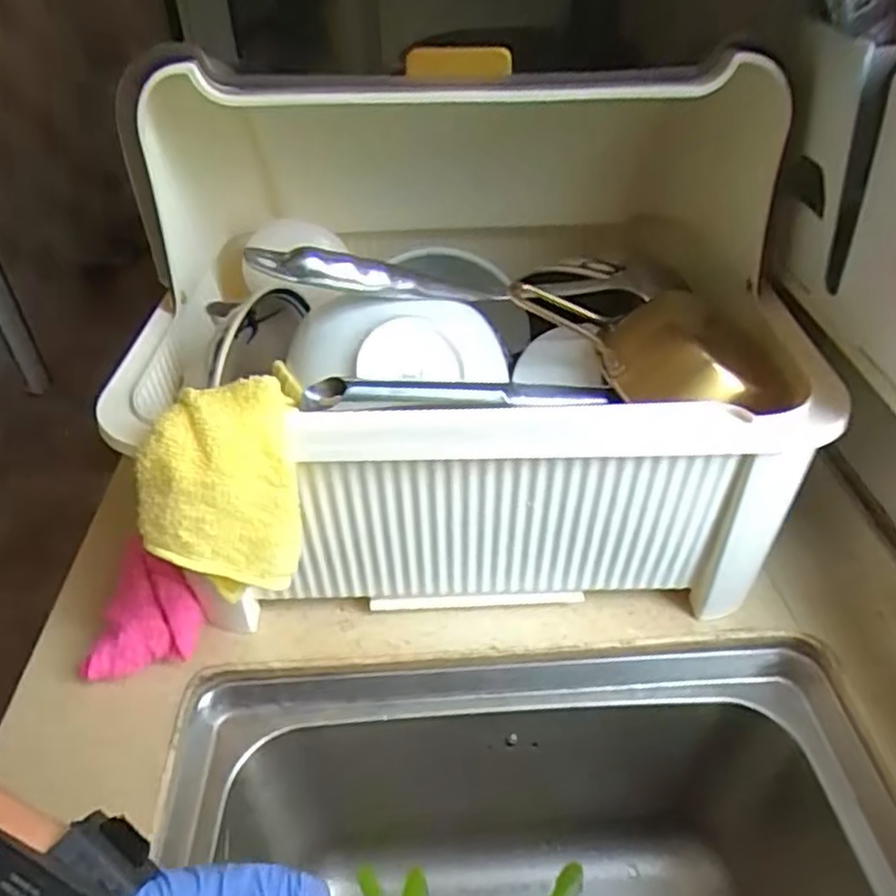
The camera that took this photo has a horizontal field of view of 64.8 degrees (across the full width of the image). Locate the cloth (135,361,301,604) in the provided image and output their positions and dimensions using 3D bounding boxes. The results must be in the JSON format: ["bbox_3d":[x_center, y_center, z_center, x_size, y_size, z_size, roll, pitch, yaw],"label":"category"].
[{"bbox_3d":[-0.121,0.018,0.385,0.080,0.093,0.077,-2,42,-1],"label":"cloth"}]

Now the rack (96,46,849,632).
[{"bbox_3d":[0.002,-0.087,0.478,0.393,0.306,0.298,-5,42,-4],"label":"rack"}]

